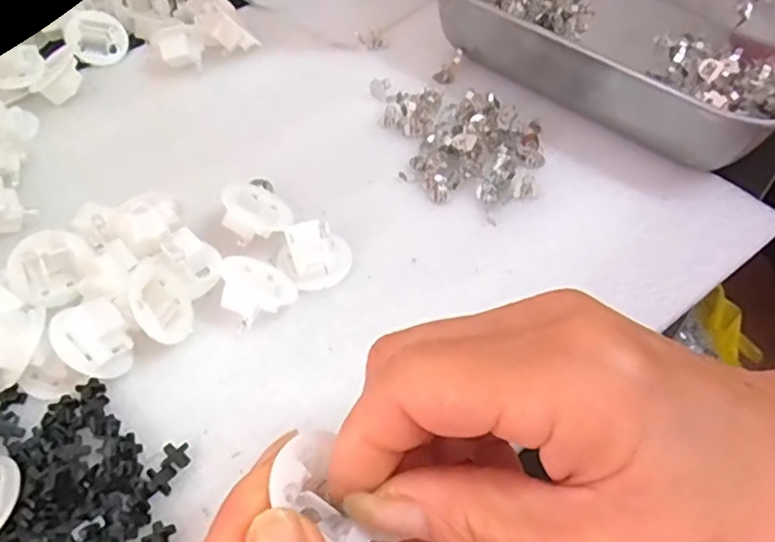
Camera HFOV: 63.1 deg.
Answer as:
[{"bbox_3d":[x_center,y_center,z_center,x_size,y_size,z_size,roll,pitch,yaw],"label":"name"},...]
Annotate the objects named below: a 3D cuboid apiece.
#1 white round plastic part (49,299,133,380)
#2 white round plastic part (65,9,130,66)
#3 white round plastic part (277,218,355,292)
[{"bbox_3d":[-0.112,0.027,0.240,0.029,0.016,0.029,12,64,-25],"label":"white round plastic part"},{"bbox_3d":[-0.169,-0.136,0.367,0.034,0.009,0.034,0,90,-18],"label":"white round plastic part"},{"bbox_3d":[-0.031,-0.008,0.272,0.031,0.019,0.027,-12,55,-9],"label":"white round plastic part"}]

